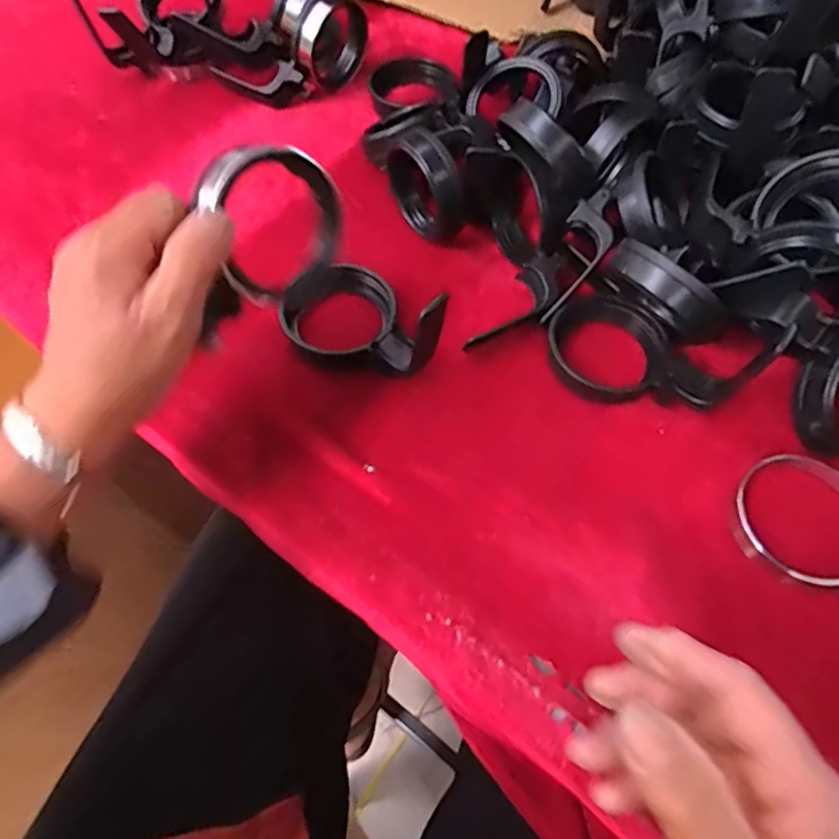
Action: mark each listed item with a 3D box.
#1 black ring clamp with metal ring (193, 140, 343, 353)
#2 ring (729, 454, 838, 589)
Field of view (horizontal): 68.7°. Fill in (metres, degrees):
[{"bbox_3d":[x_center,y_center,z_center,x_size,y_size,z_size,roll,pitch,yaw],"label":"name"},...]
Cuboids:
[{"bbox_3d":[-0.072,-0.080,0.286,0.026,0.083,0.084,27,63,16],"label":"black ring clamp with metal ring"},{"bbox_3d":[0.204,0.051,0.325,0.070,0.012,0.068,0,58,0],"label":"ring"}]

